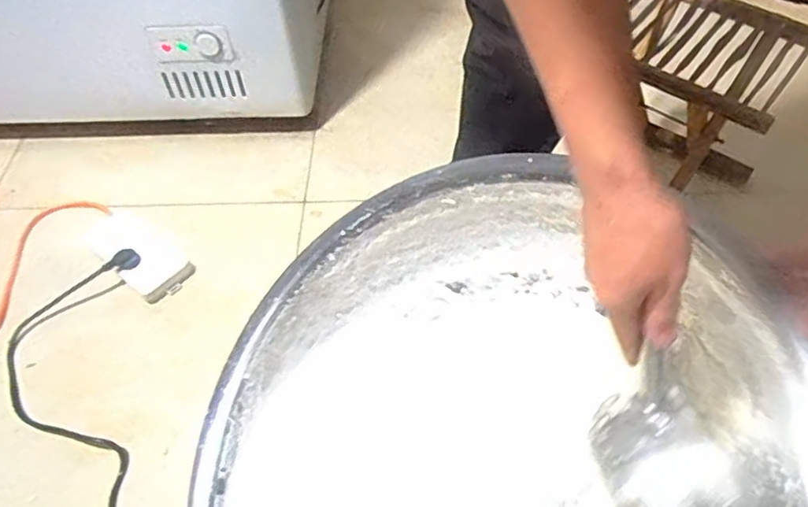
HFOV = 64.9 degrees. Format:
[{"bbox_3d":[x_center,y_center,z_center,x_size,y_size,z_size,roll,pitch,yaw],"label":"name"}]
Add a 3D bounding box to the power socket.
[{"bbox_3d":[-0.459,-0.004,1.080,0.212,0.033,0.095,33,57,23],"label":"power socket"}]

